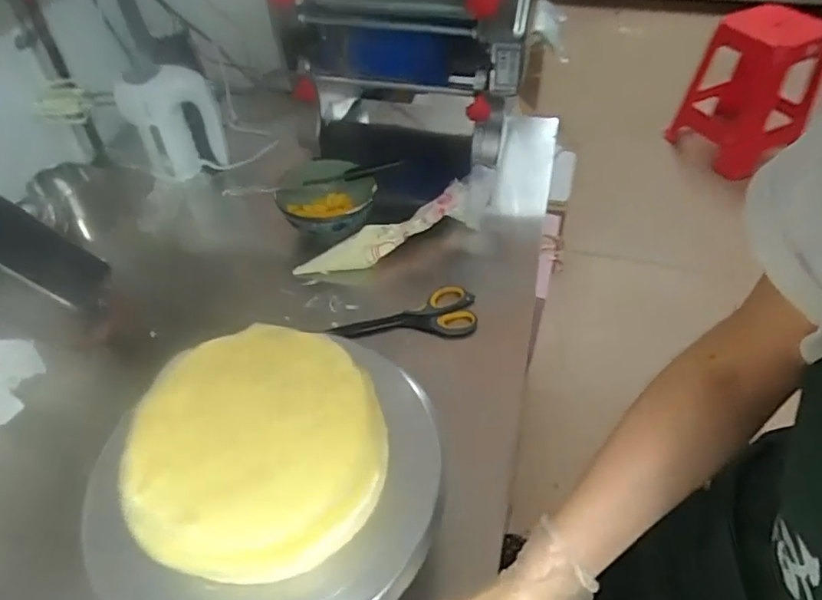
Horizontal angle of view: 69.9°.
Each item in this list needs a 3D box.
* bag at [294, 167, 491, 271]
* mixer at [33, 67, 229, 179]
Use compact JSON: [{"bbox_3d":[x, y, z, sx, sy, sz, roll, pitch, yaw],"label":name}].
[{"bbox_3d":[-0.017,-0.108,0.859,0.312,0.064,0.057,-24,50,-18],"label":"bag"},{"bbox_3d":[-0.452,-0.290,0.969,0.266,0.167,0.086,-5,47,-2],"label":"mixer"}]

